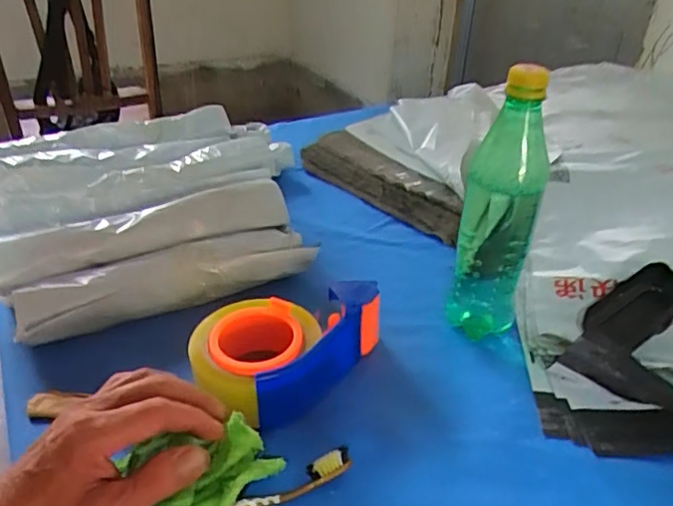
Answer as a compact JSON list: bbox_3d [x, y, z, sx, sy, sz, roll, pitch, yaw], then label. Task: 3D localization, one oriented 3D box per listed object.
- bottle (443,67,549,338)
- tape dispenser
[{"bbox_3d":[0.134,-0.028,0.481,0.061,0.231,0.058,11,36,15],"label":"bottle"},{"bbox_3d":[-0.043,0.077,0.488,0.111,0.062,0.153,25,41,31],"label":"tape dispenser"}]

